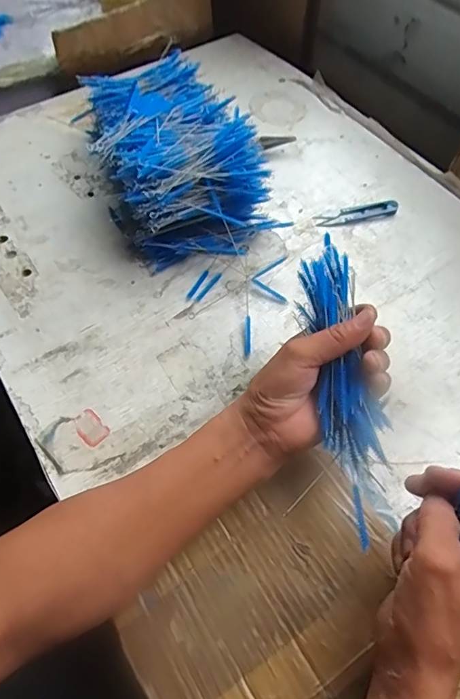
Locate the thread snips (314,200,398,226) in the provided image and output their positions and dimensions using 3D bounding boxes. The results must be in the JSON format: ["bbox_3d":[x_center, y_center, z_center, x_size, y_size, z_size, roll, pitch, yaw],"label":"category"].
[{"bbox_3d":[0.156,-0.169,0.584,0.104,0.009,0.023,-13,58,-7],"label":"thread snips"}]

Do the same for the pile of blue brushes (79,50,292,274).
[{"bbox_3d":[-0.077,-0.248,0.583,0.165,0.101,0.310,-21,60,-12],"label":"pile of blue brushes"}]

